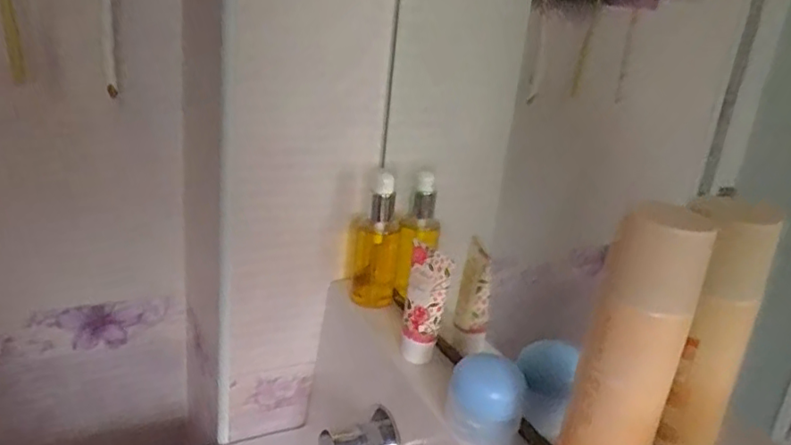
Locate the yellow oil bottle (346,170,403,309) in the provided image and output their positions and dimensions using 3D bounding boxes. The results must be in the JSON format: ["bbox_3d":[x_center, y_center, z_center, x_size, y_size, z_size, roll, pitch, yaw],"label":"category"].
[{"bbox_3d":[-0.020,0.018,0.662,0.049,0.139,0.044,5,20,-3],"label":"yellow oil bottle"}]

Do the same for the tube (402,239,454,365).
[{"bbox_3d":[0.026,0.075,0.565,0.035,0.101,0.030,9,21,7],"label":"tube"}]

